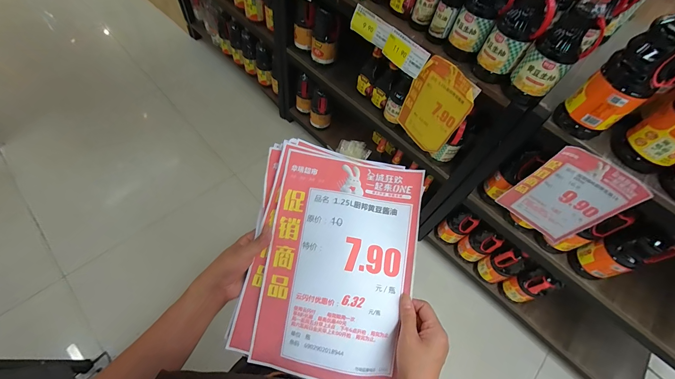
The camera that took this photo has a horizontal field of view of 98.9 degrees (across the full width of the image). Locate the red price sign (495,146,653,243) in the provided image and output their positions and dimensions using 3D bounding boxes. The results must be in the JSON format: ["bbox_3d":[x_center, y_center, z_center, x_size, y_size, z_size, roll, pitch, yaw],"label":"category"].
[{"bbox_3d":[0.610,0.023,0.784,0.201,0.285,0.028,37,64,17],"label":"red price sign"}]

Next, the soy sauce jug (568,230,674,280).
[{"bbox_3d":[0.803,0.189,0.831,0.105,0.244,0.098,-11,61,-9],"label":"soy sauce jug"}]

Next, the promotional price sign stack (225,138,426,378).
[{"bbox_3d":[-0.009,0.092,0.395,0.221,0.031,0.293,11,78,3],"label":"promotional price sign stack"}]

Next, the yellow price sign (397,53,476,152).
[{"bbox_3d":[0.297,-0.253,0.914,0.017,0.295,0.196,-29,72,-23],"label":"yellow price sign"}]

